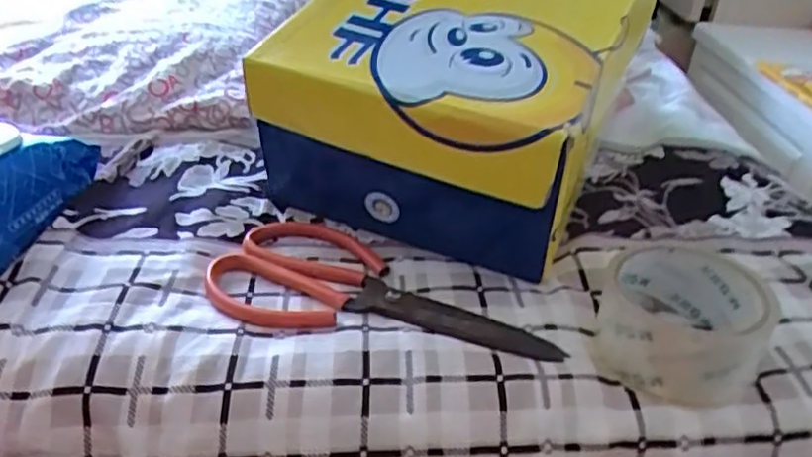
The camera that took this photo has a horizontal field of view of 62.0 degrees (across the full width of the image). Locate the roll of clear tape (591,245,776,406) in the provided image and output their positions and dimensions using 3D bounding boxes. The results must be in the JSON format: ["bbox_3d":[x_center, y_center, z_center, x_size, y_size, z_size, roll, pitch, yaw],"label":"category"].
[{"bbox_3d":[0.159,0.051,0.393,0.092,0.049,0.089,20,36,23],"label":"roll of clear tape"}]

